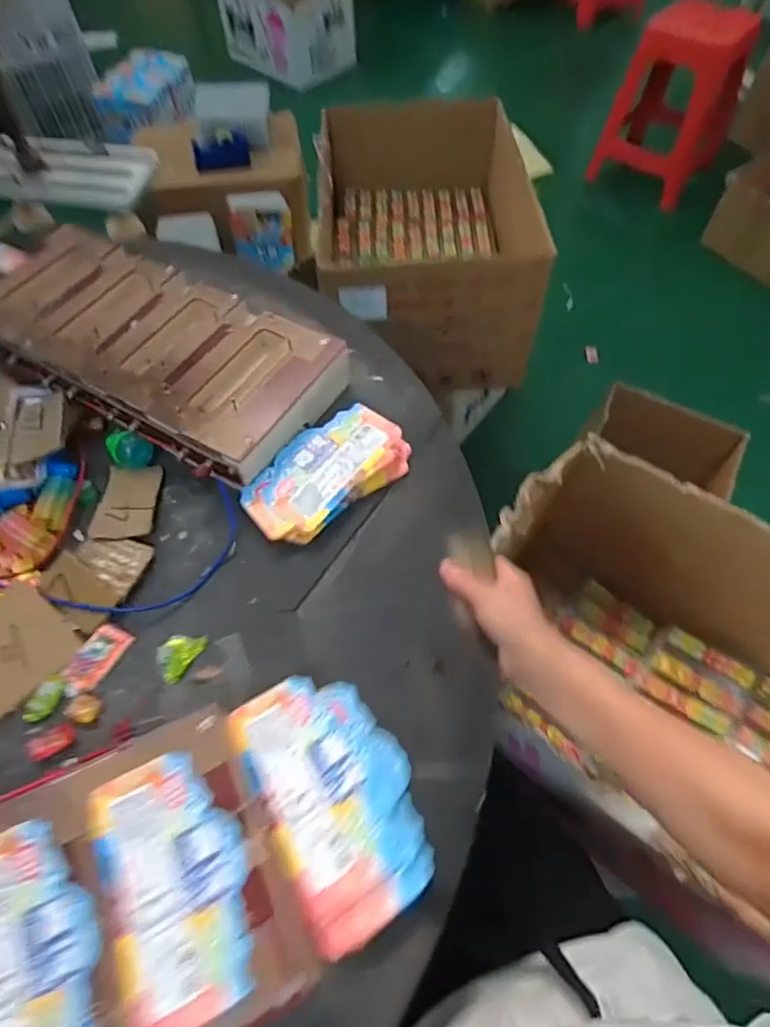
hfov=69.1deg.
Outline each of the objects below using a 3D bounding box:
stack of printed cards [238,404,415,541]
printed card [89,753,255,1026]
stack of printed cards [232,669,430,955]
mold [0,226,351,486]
[{"bbox_3d":[-0.058,-0.041,0.551,0.167,0.026,0.089,-39,66,-19],"label":"stack of printed cards"},{"bbox_3d":[-0.128,0.225,0.342,0.080,0.010,0.140,-25,62,-11],"label":"printed card"},{"bbox_3d":[-0.032,0.197,0.402,0.107,0.020,0.167,-19,61,-30],"label":"stack of printed cards"},{"bbox_3d":[-0.274,-0.197,0.610,0.430,0.037,0.192,28,65,16],"label":"mold"}]

